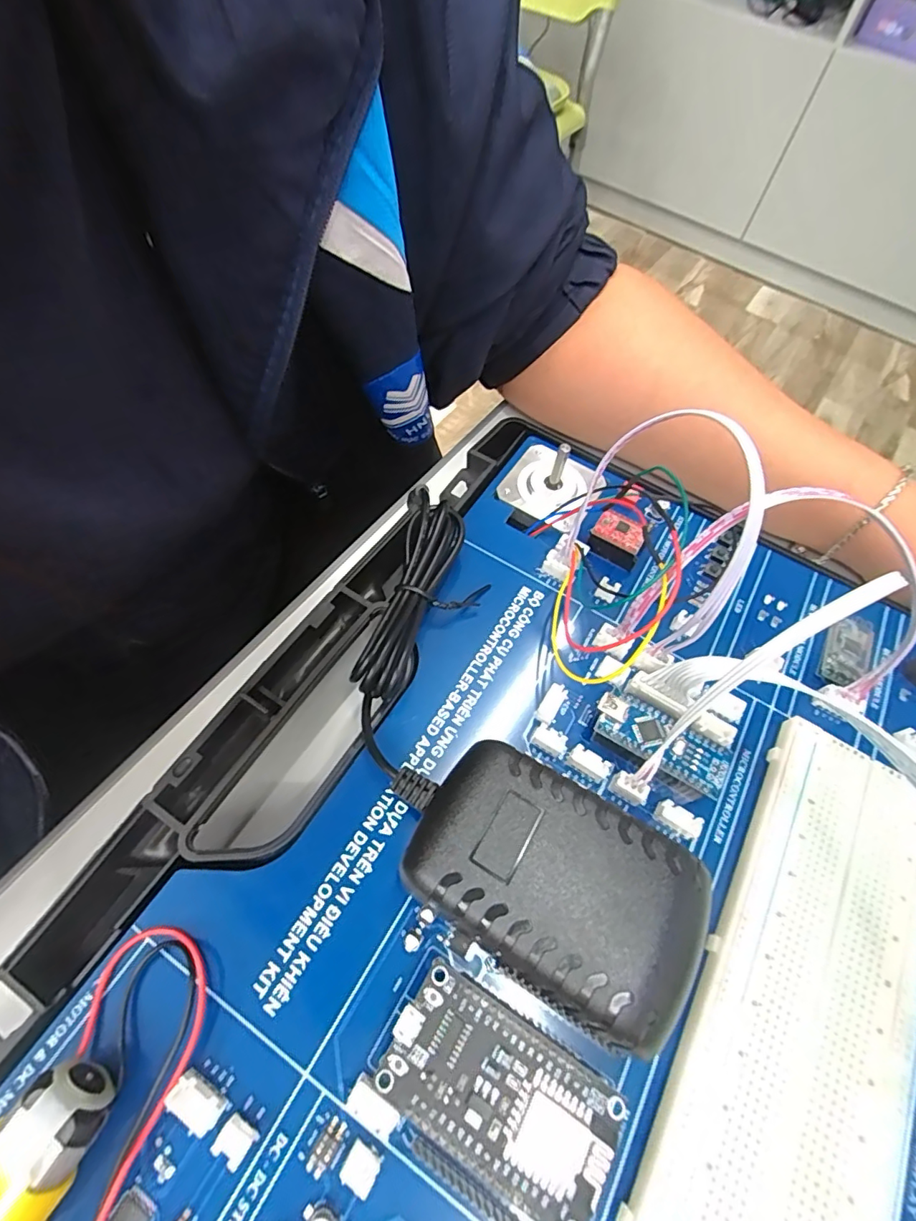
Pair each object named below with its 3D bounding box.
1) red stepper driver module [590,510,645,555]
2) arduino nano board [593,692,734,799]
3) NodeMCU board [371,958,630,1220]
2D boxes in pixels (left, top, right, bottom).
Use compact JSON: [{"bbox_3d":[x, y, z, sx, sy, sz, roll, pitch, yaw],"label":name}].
[{"bbox_3d":[0.068,-0.032,0.224,0.020,0.015,0.014,35,65,13],"label":"red stepper driver module"},{"bbox_3d":[0.069,0.044,0.179,0.045,0.011,0.018,29,64,11],"label":"arduino nano board"},{"bbox_3d":[0.010,0.122,0.134,0.057,0.015,0.031,31,64,11],"label":"NodeMCU board"}]

